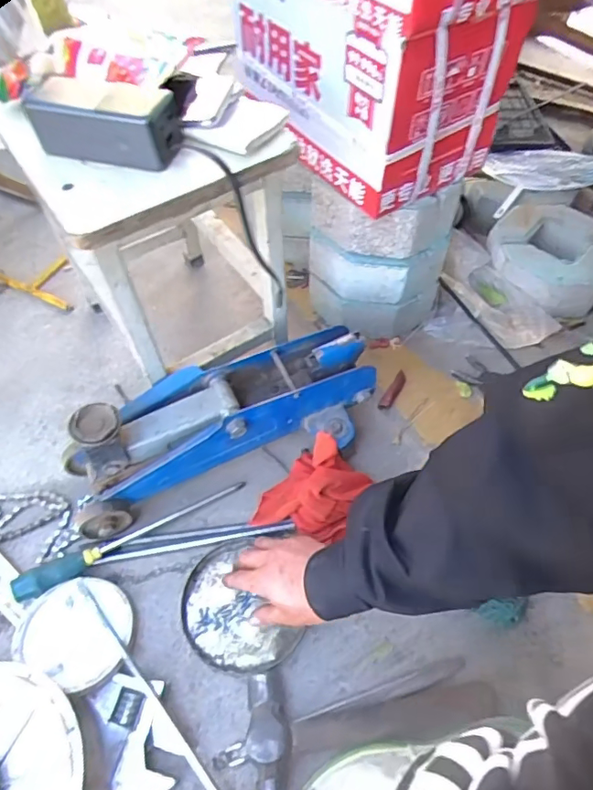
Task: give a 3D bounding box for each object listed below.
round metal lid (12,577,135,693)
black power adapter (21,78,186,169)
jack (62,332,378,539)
[{"bbox_3d":[-0.246,0.260,0.578,0.124,0.017,0.107,21,57,15],"label":"round metal lid"},{"bbox_3d":[-0.176,-0.253,0.473,0.138,0.050,0.068,15,58,9],"label":"black power adapter"},{"bbox_3d":[-0.097,0.035,0.658,0.394,0.148,0.147,-16,59,-11],"label":"jack"}]

